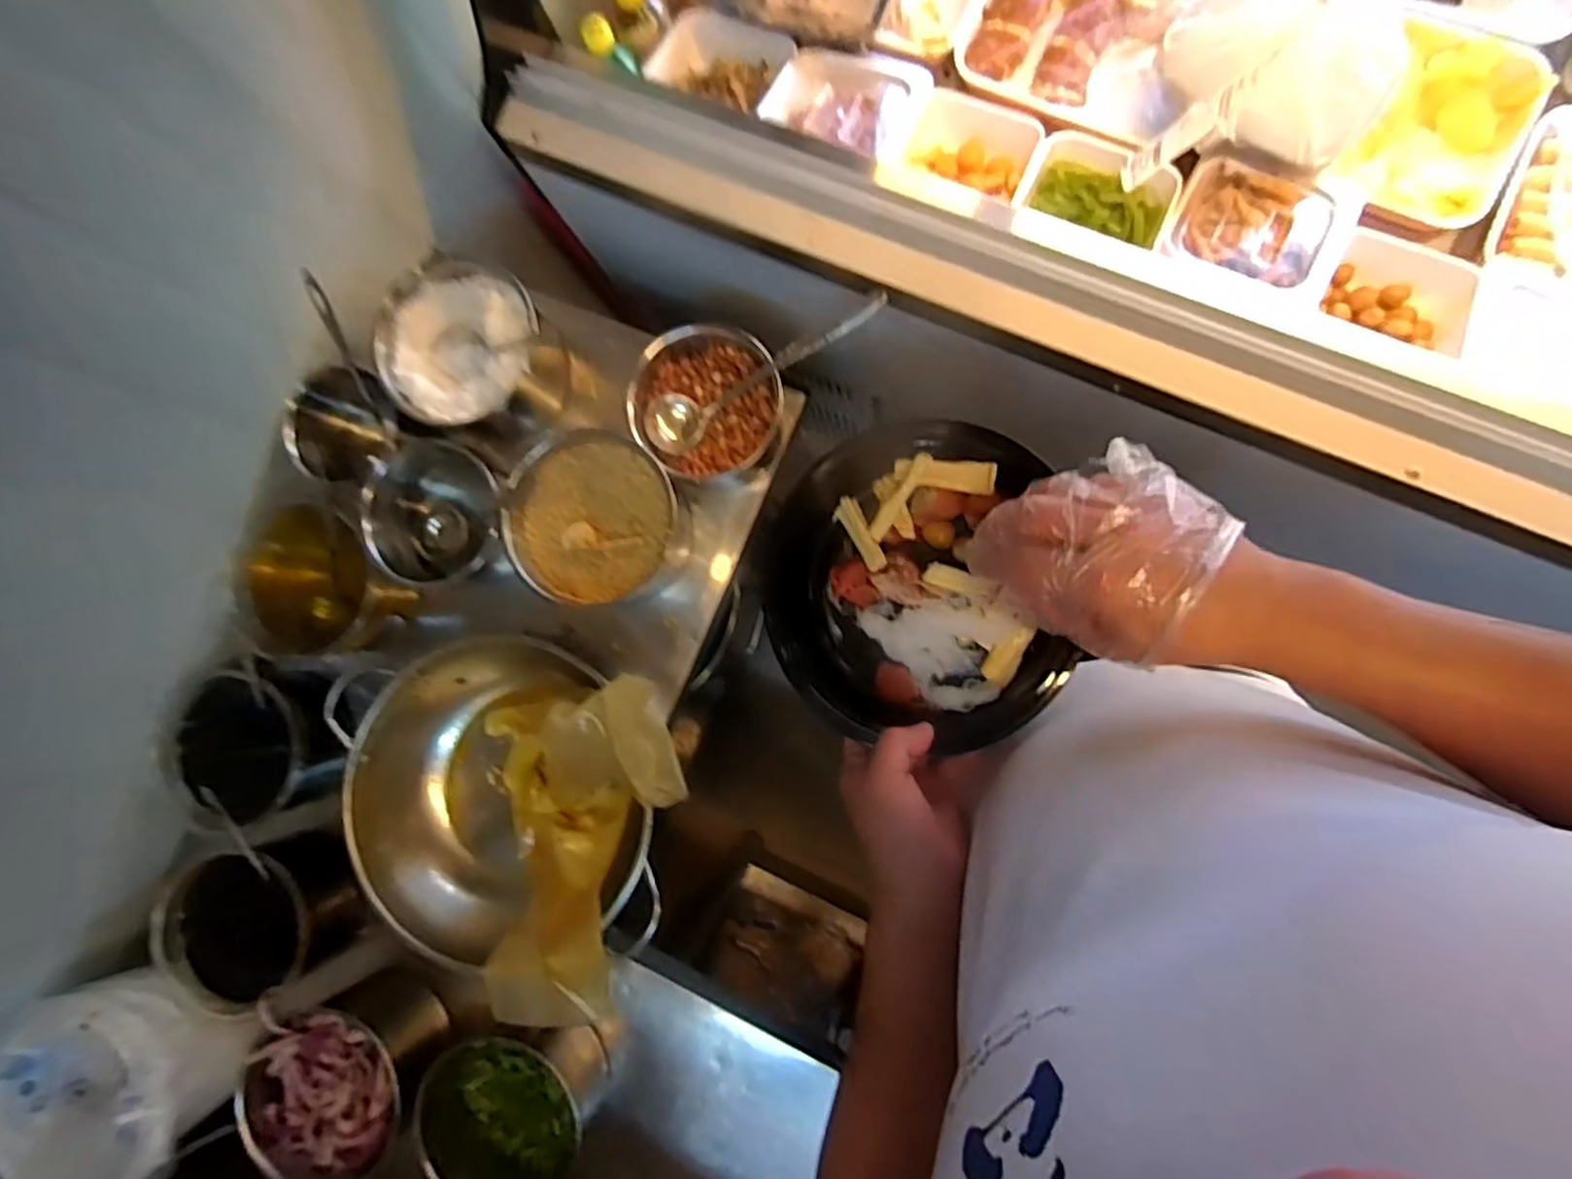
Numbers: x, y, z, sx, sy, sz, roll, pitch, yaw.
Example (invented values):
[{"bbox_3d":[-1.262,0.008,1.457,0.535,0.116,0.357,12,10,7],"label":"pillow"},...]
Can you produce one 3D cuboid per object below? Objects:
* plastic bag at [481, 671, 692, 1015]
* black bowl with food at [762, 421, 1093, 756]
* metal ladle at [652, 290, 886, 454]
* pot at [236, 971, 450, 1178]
[{"bbox_3d":[-0.207,0.266,0.721,0.243,0.114,0.318,-12,85,6],"label":"plastic bag"},{"bbox_3d":[0.088,-0.002,0.526,0.207,0.048,0.232,-9,86,6],"label":"black bowl with food"},{"bbox_3d":[-0.015,-0.211,0.699,0.265,0.069,0.062,-21,84,23],"label":"metal ladle"},{"bbox_3d":[-0.478,0.523,0.759,0.192,0.097,0.217,15,88,8],"label":"pot"}]

